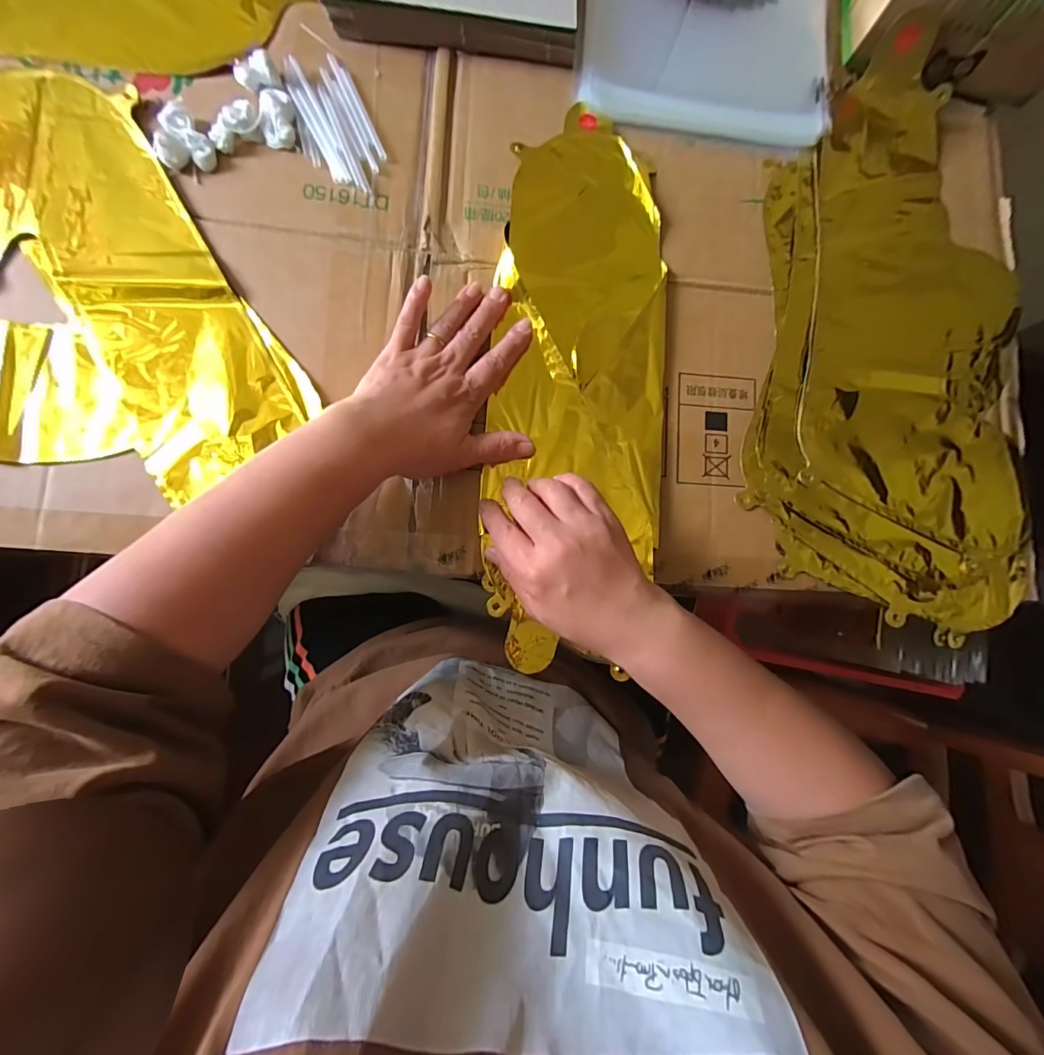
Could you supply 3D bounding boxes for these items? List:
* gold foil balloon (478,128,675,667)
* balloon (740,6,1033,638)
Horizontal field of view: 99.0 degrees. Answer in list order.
[{"bbox_3d":[0.047,-0.109,0.347,0.135,0.014,0.426,4,85,-5],"label":"gold foil balloon"},{"bbox_3d":[0.313,-0.159,0.365,0.233,0.020,0.453,8,84,-5],"label":"balloon"}]

